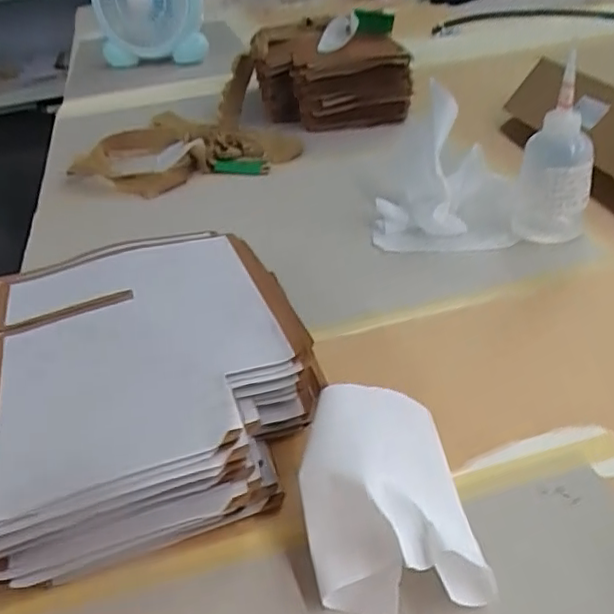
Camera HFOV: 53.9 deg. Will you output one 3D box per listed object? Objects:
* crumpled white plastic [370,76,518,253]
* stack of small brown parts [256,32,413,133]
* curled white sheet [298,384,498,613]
[{"bbox_3d":[0.135,-0.128,0.588,0.134,0.112,0.109,11,39,24],"label":"crumpled white plastic"},{"bbox_3d":[0.040,-0.335,0.894,0.220,0.104,0.098,-6,35,2],"label":"stack of small brown parts"},{"bbox_3d":[0.041,0.097,0.321,0.086,0.034,0.119,-5,56,-16],"label":"curled white sheet"}]

